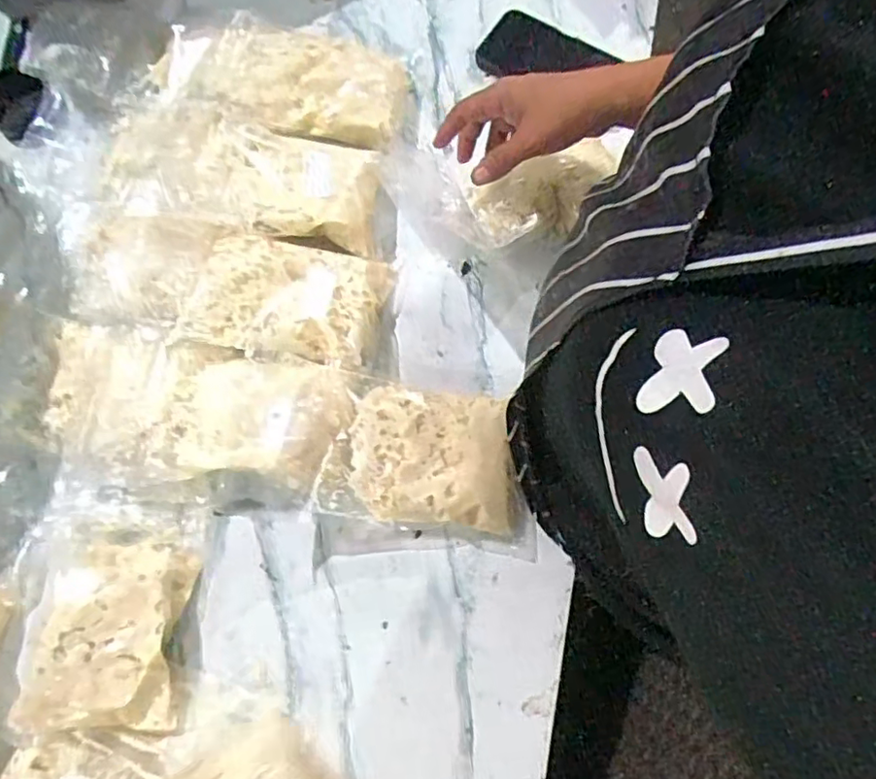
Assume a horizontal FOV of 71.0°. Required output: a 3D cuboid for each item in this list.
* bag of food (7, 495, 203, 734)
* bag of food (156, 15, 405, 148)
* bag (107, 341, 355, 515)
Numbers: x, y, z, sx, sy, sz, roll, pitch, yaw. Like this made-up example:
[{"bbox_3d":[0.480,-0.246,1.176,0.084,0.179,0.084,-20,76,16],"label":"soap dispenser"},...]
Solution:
[{"bbox_3d":[-0.290,0.185,0.522,0.159,0.038,0.195,0,73,4],"label":"bag of food"},{"bbox_3d":[-0.167,-0.324,0.635,0.266,0.040,0.126,5,73,5],"label":"bag of food"},{"bbox_3d":[-0.185,0.036,0.554,0.202,0.043,0.136,9,73,6],"label":"bag"}]

